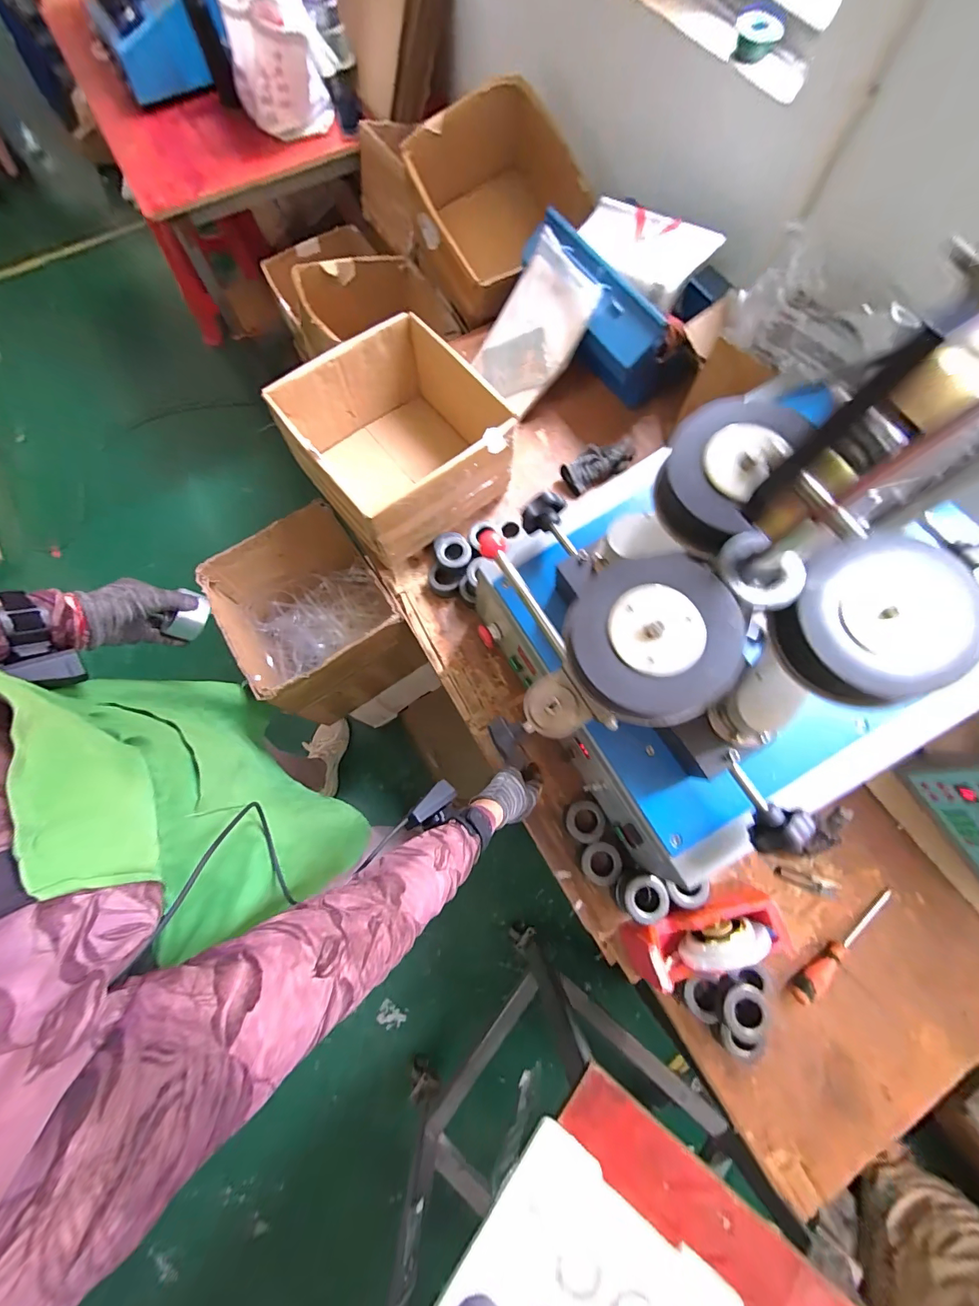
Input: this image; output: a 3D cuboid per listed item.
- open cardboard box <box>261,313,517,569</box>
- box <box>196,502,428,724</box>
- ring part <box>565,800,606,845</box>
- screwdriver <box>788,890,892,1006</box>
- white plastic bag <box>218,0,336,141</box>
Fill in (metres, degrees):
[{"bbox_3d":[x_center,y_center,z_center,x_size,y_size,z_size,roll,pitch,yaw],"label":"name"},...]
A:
[{"bbox_3d":[-0.172,-0.384,0.800,0.322,0.175,0.334,-37,76,-10],"label":"open cardboard box"},{"bbox_3d":[-0.364,-0.067,0.944,0.285,0.297,0.311,-33,76,-9],"label":"box"},{"bbox_3d":[0.150,0.264,0.673,0.057,0.024,0.060,9,74,3],"label":"ring part"},{"bbox_3d":[0.525,0.429,0.628,0.219,0.028,0.031,-34,76,-9],"label":"screwdriver"},{"bbox_3d":[-0.525,-1.480,1.088,0.255,0.280,0.166,-18,74,-5],"label":"white plastic bag"}]

